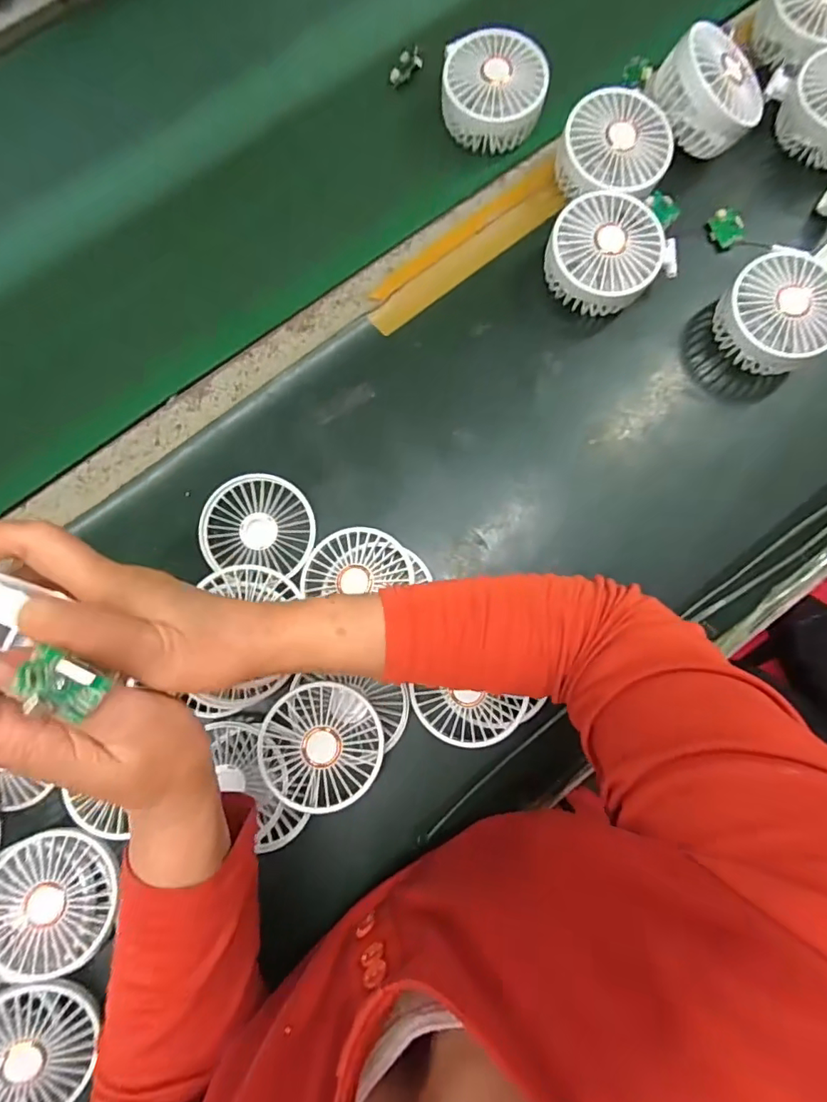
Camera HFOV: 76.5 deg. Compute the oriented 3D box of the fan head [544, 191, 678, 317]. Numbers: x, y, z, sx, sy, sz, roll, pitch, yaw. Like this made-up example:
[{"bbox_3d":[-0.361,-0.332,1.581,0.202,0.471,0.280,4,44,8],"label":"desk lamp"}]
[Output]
[{"bbox_3d":[0.154,-0.235,0.424,0.089,0.042,0.082,0,81,1],"label":"fan head"}]

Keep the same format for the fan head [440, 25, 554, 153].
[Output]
[{"bbox_3d":[0.069,-0.395,0.455,0.086,0.049,0.075,8,81,2],"label":"fan head"}]

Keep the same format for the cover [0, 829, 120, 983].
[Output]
[{"bbox_3d":[-0.249,0.240,0.356,0.082,0.015,0.086,3,81,1],"label":"cover"}]

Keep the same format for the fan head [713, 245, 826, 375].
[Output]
[{"bbox_3d":[0.289,-0.188,0.418,0.084,0.042,0.084,0,81,1],"label":"fan head"}]

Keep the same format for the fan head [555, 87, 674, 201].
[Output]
[{"bbox_3d":[0.164,-0.327,0.436,0.087,0.044,0.080,0,81,1],"label":"fan head"}]

